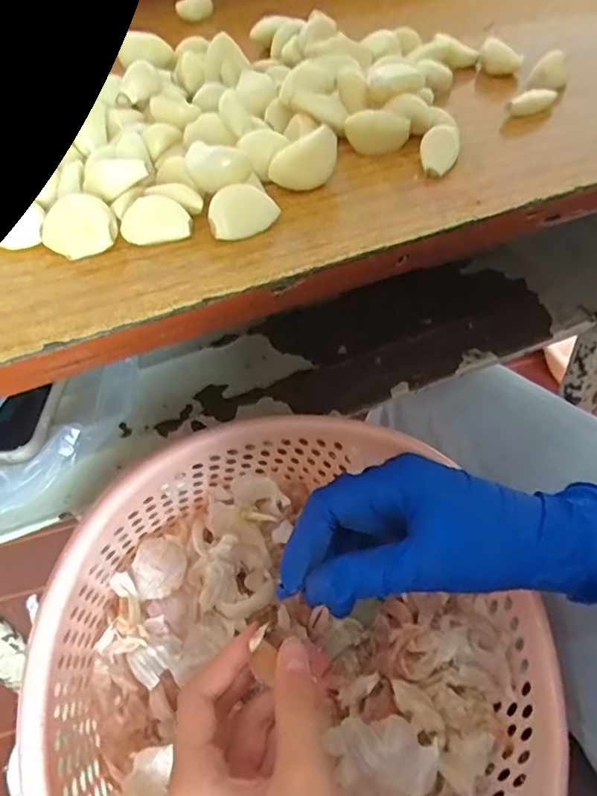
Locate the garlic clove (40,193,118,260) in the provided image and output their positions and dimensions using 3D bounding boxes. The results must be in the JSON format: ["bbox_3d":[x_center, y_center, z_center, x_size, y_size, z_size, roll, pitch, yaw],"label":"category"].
[{"bbox_3d":[-0.083,-0.064,0.214,0.026,0.015,0.019,-25,52,-14],"label":"garlic clove"}]

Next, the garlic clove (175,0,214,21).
[{"bbox_3d":[-0.068,-0.255,0.372,0.024,0.013,0.007,-8,50,0],"label":"garlic clove"}]

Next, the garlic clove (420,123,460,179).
[{"bbox_3d":[0.058,-0.103,0.237,0.016,0.008,0.025,7,51,12],"label":"garlic clove"}]

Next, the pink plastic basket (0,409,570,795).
[{"bbox_3d":[-0.002,0.149,0.330,0.273,0.110,0.273,14,61,-7],"label":"pink plastic basket"}]

